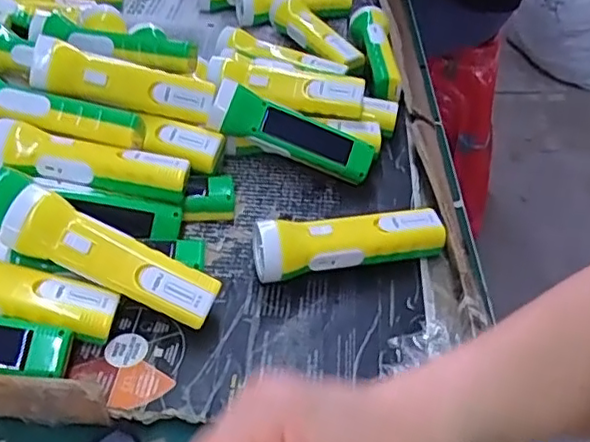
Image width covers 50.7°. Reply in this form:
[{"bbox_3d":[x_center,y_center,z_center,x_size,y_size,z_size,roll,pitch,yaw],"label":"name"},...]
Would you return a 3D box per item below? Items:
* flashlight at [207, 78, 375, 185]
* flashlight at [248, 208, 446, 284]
[{"bbox_3d":[-0.003,-0.085,0.618,0.162,0.033,0.046,22,88,-6],"label":"flashlight"},{"bbox_3d":[0.048,0.017,0.541,0.163,0.053,0.047,-11,45,-14],"label":"flashlight"}]

